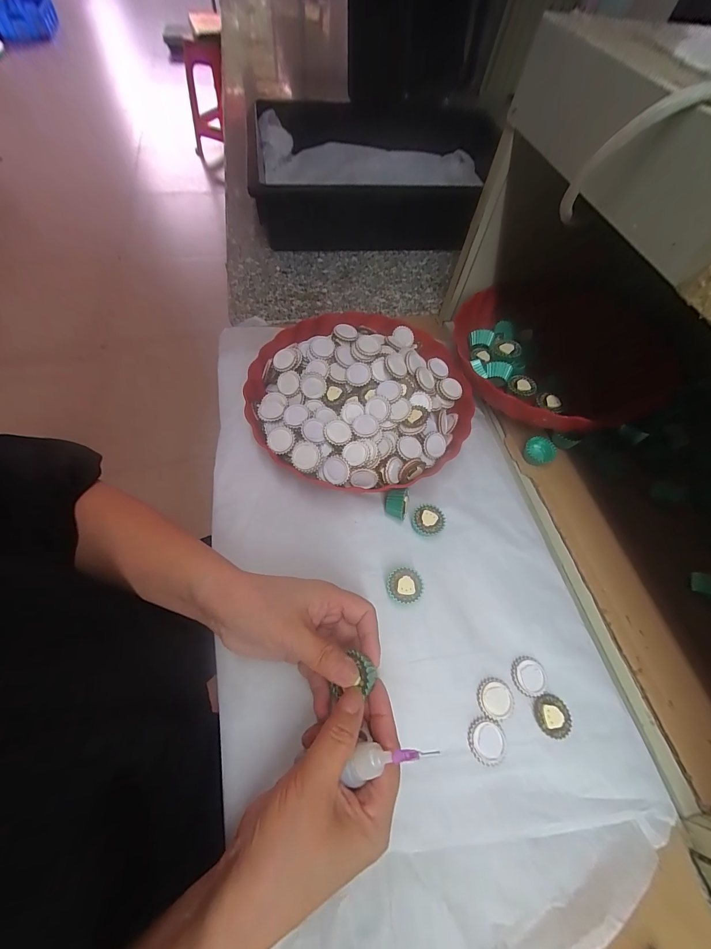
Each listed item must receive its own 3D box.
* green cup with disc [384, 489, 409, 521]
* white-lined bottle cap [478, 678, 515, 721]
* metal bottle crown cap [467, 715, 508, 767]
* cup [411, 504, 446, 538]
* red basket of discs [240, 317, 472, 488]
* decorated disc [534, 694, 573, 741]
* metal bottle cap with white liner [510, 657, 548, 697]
[{"bbox_3d":[0.043,0.031,0.343,0.025,0.024,0.028,12,62,1],"label":"green cup with disc"},{"bbox_3d":[0.116,0.184,0.276,0.029,0.004,0.028,2,62,-4],"label":"white-lined bottle cap"},{"bbox_3d":[0.103,0.208,0.261,0.028,0.004,0.031,-39,72,-22],"label":"metal bottle crown cap"},{"bbox_3d":[0.074,0.047,0.341,0.030,0.017,0.029,2,62,-4],"label":"cup"},{"bbox_3d":[0.005,-0.090,0.379,0.243,0.059,0.240,14,62,2],"label":"red basket of discs"},{"bbox_3d":[0.161,0.196,0.271,0.030,0.005,0.029,2,62,-4],"label":"decorated disc"},{"bbox_3d":[0.148,0.171,0.285,0.029,0.004,0.029,2,62,-4],"label":"metal bottle cap with white liner"}]

